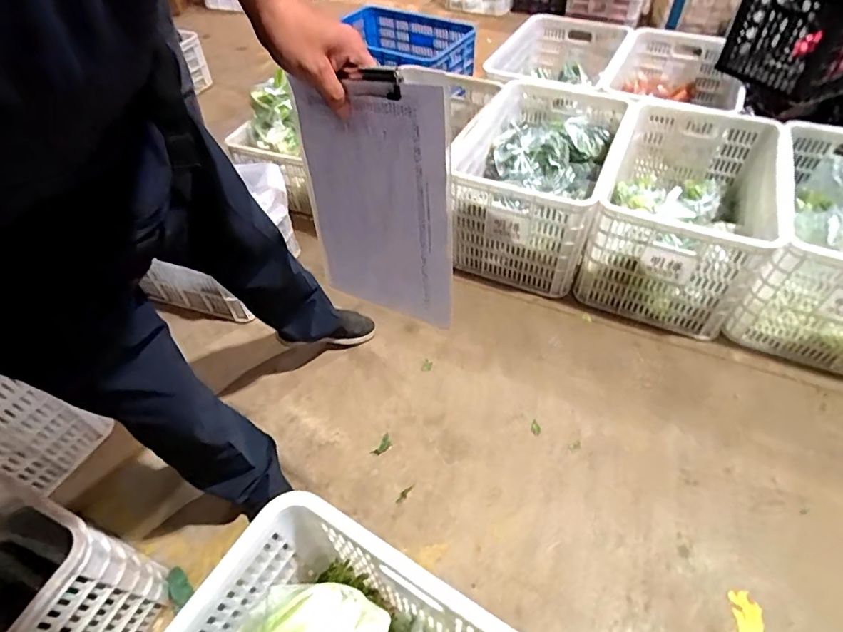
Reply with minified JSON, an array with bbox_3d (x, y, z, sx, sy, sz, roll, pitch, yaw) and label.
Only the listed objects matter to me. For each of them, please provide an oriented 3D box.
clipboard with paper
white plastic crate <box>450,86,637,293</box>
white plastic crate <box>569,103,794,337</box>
[{"bbox_3d":[-0.056,-0.134,0.576,0.211,0.289,0.010,18,41,29],"label":"clipboard with paper"},{"bbox_3d":[0.371,-0.430,1.491,0.410,0.310,0.652,13,54,14],"label":"white plastic crate"},{"bbox_3d":[0.749,-0.303,1.391,0.418,0.326,0.641,17,55,17],"label":"white plastic crate"}]

